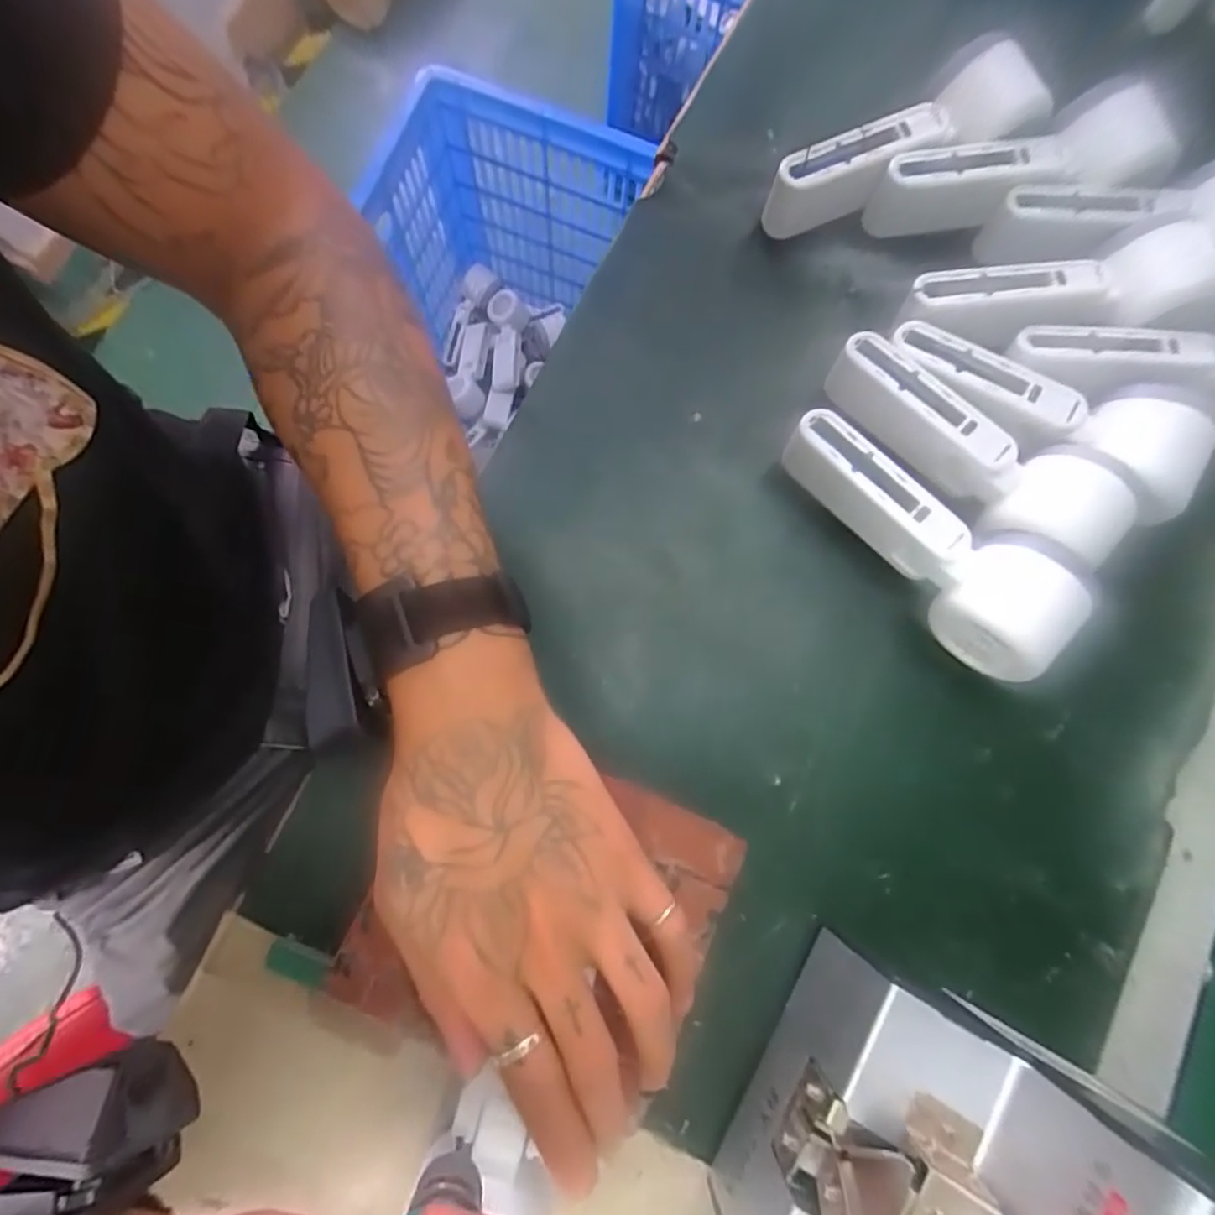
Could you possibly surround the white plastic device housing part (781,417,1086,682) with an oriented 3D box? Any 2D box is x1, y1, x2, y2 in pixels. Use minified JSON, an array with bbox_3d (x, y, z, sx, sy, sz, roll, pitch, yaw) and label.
[{"bbox_3d":[0.157,-0.035,0.323,0.160,0.060,0.056,38,81,5],"label":"white plastic device housing part"}]

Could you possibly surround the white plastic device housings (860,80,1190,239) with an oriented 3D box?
[{"bbox_3d":[0.226,-0.245,0.353,0.157,0.040,0.056,-10,80,10],"label":"white plastic device housings"}]

